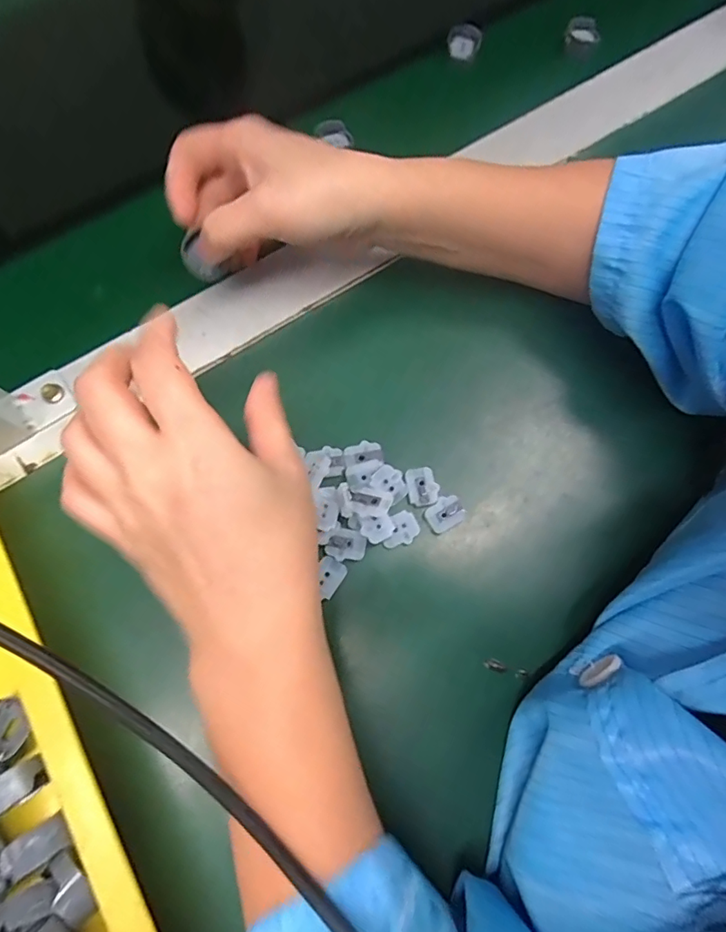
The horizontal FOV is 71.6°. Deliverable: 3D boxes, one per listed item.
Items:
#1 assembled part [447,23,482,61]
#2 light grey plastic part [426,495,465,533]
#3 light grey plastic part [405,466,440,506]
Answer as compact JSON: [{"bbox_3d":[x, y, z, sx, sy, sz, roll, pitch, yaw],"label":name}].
[{"bbox_3d":[0.079,-0.328,0.390,0.025,0.014,0.020,13,73,2],"label":"assembled part"},{"bbox_3d":[0.046,0.026,0.278,0.020,0.005,0.016,-31,77,-10],"label":"light grey plastic part"},{"bbox_3d":[0.033,0.011,0.282,0.016,0.005,0.021,-16,74,-6],"label":"light grey plastic part"}]

